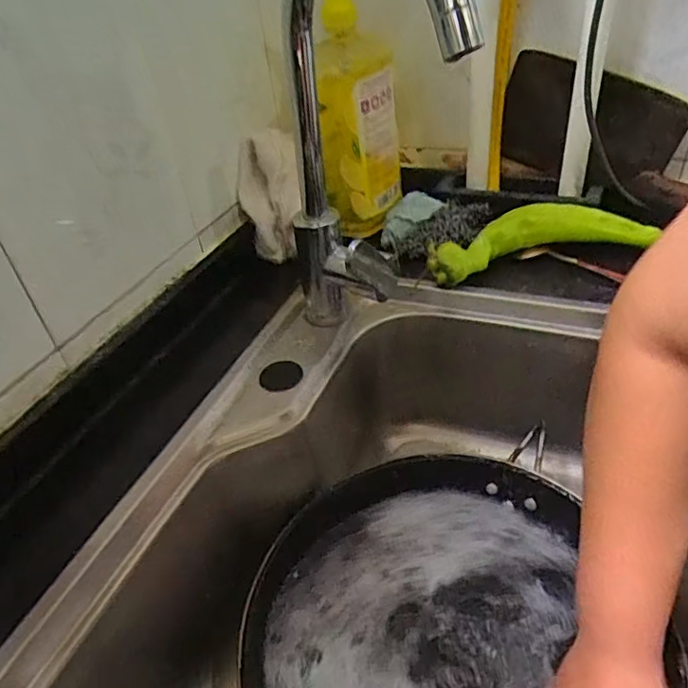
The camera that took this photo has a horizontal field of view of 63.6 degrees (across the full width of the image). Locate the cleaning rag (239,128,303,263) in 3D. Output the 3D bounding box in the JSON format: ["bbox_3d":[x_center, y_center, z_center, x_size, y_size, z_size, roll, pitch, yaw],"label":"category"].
[{"bbox_3d":[-0.085,-0.171,0.636,0.070,0.148,0.037,-4,8,-3],"label":"cleaning rag"}]

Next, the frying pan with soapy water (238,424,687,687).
[{"bbox_3d":[0.071,0.227,0.439,0.280,0.082,0.281,-6,36,-6],"label":"frying pan with soapy water"}]

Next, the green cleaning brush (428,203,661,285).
[{"bbox_3d":[0.196,-0.112,0.590,0.230,0.042,0.075,-10,39,-4],"label":"green cleaning brush"}]

